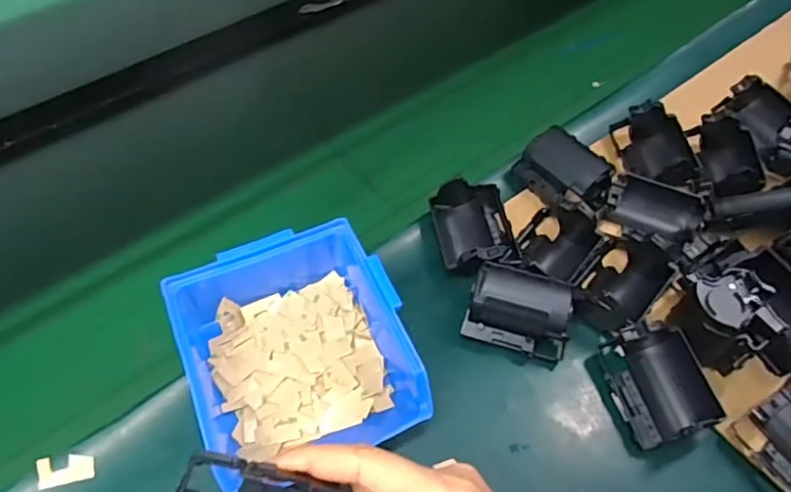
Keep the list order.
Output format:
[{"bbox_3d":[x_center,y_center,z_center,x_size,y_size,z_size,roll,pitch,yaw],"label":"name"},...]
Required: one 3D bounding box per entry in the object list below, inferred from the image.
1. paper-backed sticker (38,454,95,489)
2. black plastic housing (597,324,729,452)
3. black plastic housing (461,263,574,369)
[{"bbox_3d":[-0.195,0.133,0.341,0.030,0.005,0.016,-1,53,-21],"label":"paper-backed sticker"},{"bbox_3d":[0.172,0.090,0.374,0.053,0.041,0.071,-10,55,-8],"label":"black plastic housing"},{"bbox_3d":[0.085,0.047,0.396,0.068,0.049,0.046,16,56,10],"label":"black plastic housing"}]

